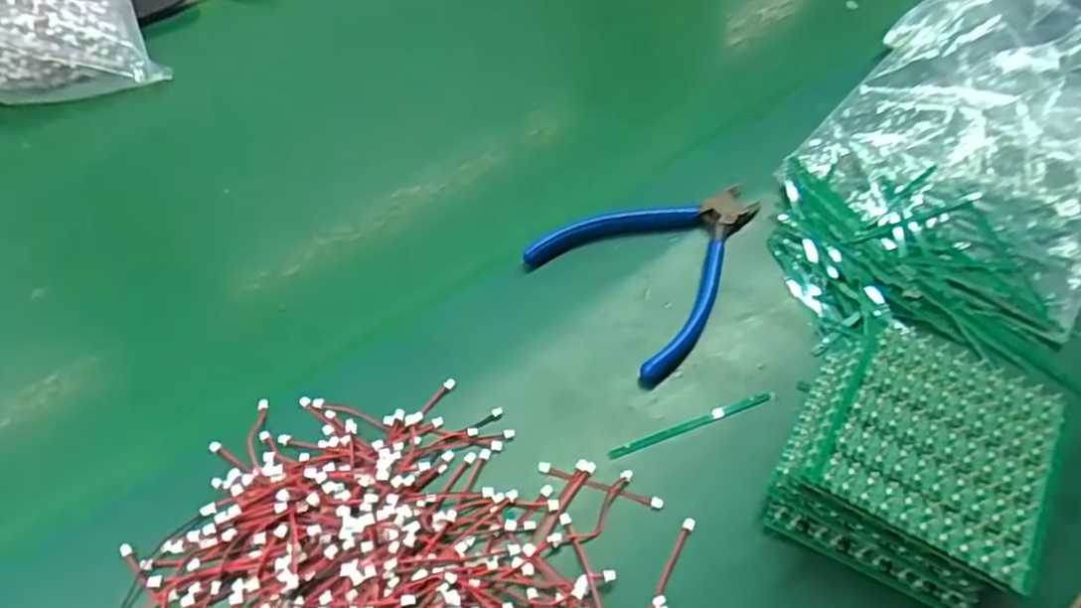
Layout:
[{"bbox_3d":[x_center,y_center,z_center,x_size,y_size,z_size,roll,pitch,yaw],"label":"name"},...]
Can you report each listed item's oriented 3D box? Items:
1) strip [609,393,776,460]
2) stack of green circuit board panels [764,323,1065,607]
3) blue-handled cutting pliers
[{"bbox_3d":[0.075,0.058,0.349,0.090,0.004,0.006,-19,55,-13],"label":"strip"},{"bbox_3d":[0.159,0.068,0.311,0.093,0.054,0.092,24,56,14],"label":"stack of green circuit board panels"},{"bbox_3d":[0.069,-0.032,0.402,0.102,0.010,0.140,36,61,25],"label":"blue-handled cutting pliers"}]

